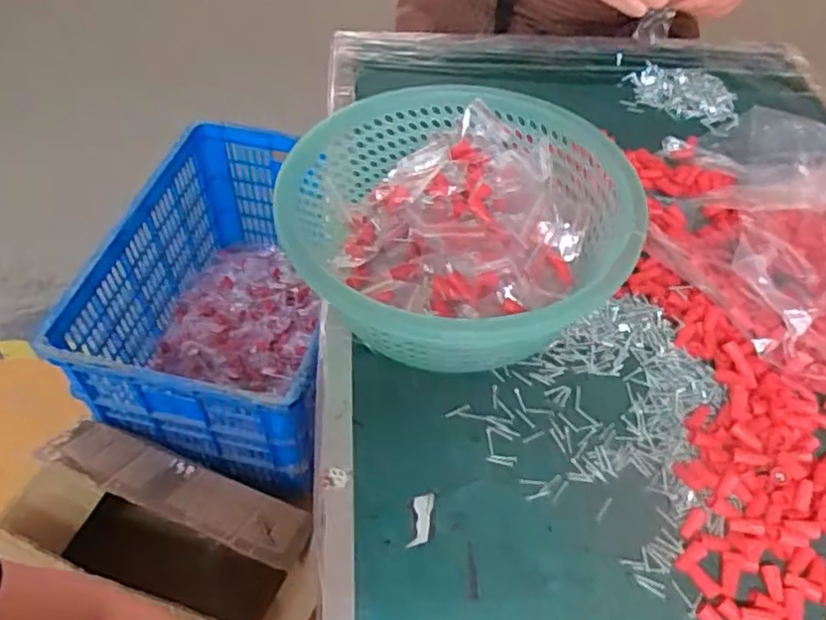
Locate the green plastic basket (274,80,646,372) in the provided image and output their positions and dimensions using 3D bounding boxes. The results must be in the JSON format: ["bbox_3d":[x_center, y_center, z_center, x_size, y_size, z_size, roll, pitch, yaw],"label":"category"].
[{"bbox_3d":[0.034,-0.058,0.536,0.244,0.117,0.266,-3,52,-6],"label":"green plastic basket"}]

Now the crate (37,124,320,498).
[{"bbox_3d":[-0.337,-0.026,1.301,0.407,0.322,0.625,11,52,6],"label":"crate"}]

